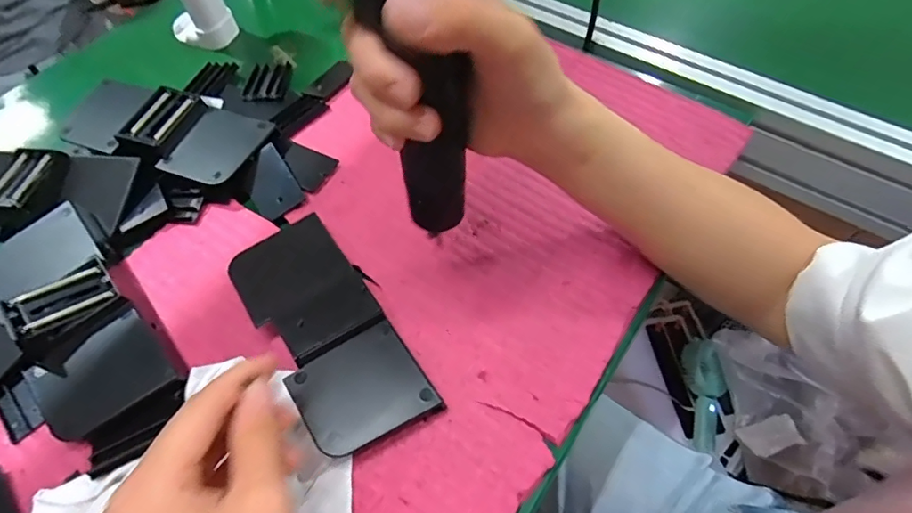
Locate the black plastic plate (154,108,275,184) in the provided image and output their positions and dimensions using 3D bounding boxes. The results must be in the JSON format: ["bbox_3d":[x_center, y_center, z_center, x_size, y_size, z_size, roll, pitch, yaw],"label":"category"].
[{"bbox_3d":[-0.186,-0.087,0.401,0.059,0.005,0.071,19,61,10],"label":"black plastic plate"}]

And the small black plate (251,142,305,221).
[{"bbox_3d":[-0.145,-0.057,0.402,0.036,0.004,0.054,-34,81,-3],"label":"small black plate"}]

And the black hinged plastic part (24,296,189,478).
[{"bbox_3d":[-0.207,0.078,0.310,0.082,0.022,0.071,38,66,22],"label":"black hinged plastic part"}]

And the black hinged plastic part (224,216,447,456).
[{"bbox_3d":[-0.086,0.041,0.330,0.072,0.032,0.175,-31,62,-16],"label":"black hinged plastic part"}]

